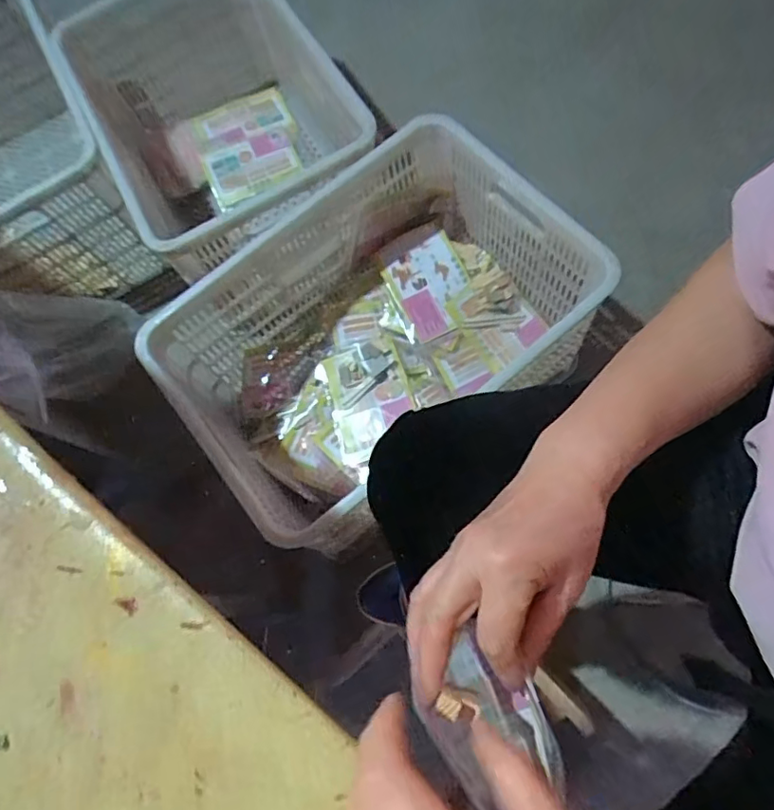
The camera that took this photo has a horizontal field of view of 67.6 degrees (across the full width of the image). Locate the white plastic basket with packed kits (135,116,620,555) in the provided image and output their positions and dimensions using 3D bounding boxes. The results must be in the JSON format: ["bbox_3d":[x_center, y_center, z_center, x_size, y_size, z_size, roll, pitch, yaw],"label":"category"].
[{"bbox_3d":[-0.003,-0.109,0.979,0.625,0.305,0.436,-38,71,-6],"label":"white plastic basket with packed kits"}]

